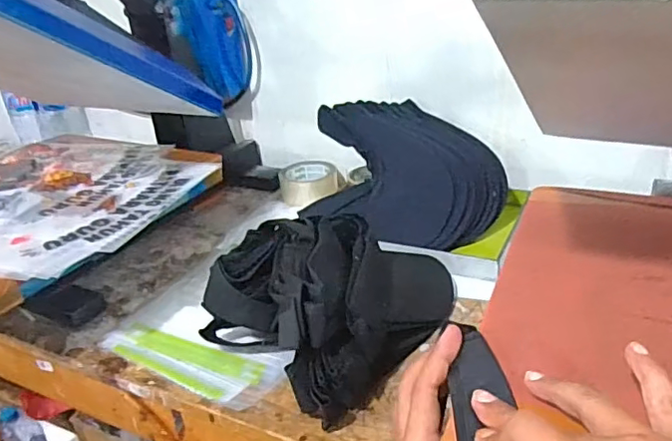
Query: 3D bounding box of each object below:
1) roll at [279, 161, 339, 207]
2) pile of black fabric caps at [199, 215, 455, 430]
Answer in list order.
[{"bbox_3d":[-0.048,-0.067,1.018,0.101,0.042,0.100,-5,28,2],"label":"roll"},{"bbox_3d":[0.008,0.061,0.647,0.195,0.143,0.268,20,37,40],"label":"pile of black fabric caps"}]

